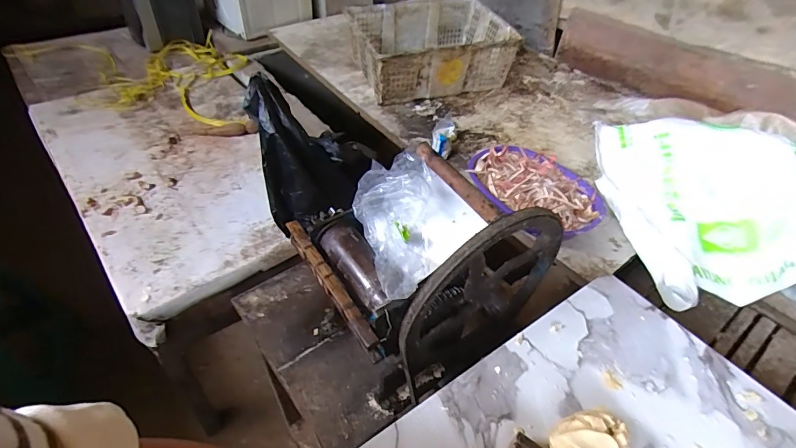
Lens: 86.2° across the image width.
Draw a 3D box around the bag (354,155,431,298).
[{"bbox_3d":[-0.004,0.003,0.568,0.111,0.069,0.200,-2,69,-6],"label":"bag"}]

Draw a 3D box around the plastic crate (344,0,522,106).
[{"bbox_3d":[0.098,-0.565,1.372,0.469,0.162,0.361,-14,49,-17],"label":"plastic crate"}]

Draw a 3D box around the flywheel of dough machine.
[{"bbox_3d":[0.116,0.107,0.565,0.268,0.312,0.034,-26,53,-26],"label":"flywheel of dough machine"}]

